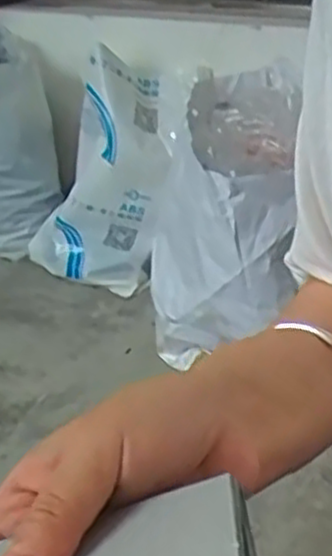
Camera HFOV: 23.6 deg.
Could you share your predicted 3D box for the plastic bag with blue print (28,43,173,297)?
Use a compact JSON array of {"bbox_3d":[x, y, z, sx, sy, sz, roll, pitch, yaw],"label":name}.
[{"bbox_3d":[-0.159,-0.237,1.824,0.333,0.497,0.165,-3,28,1],"label":"plastic bag with blue print"}]

